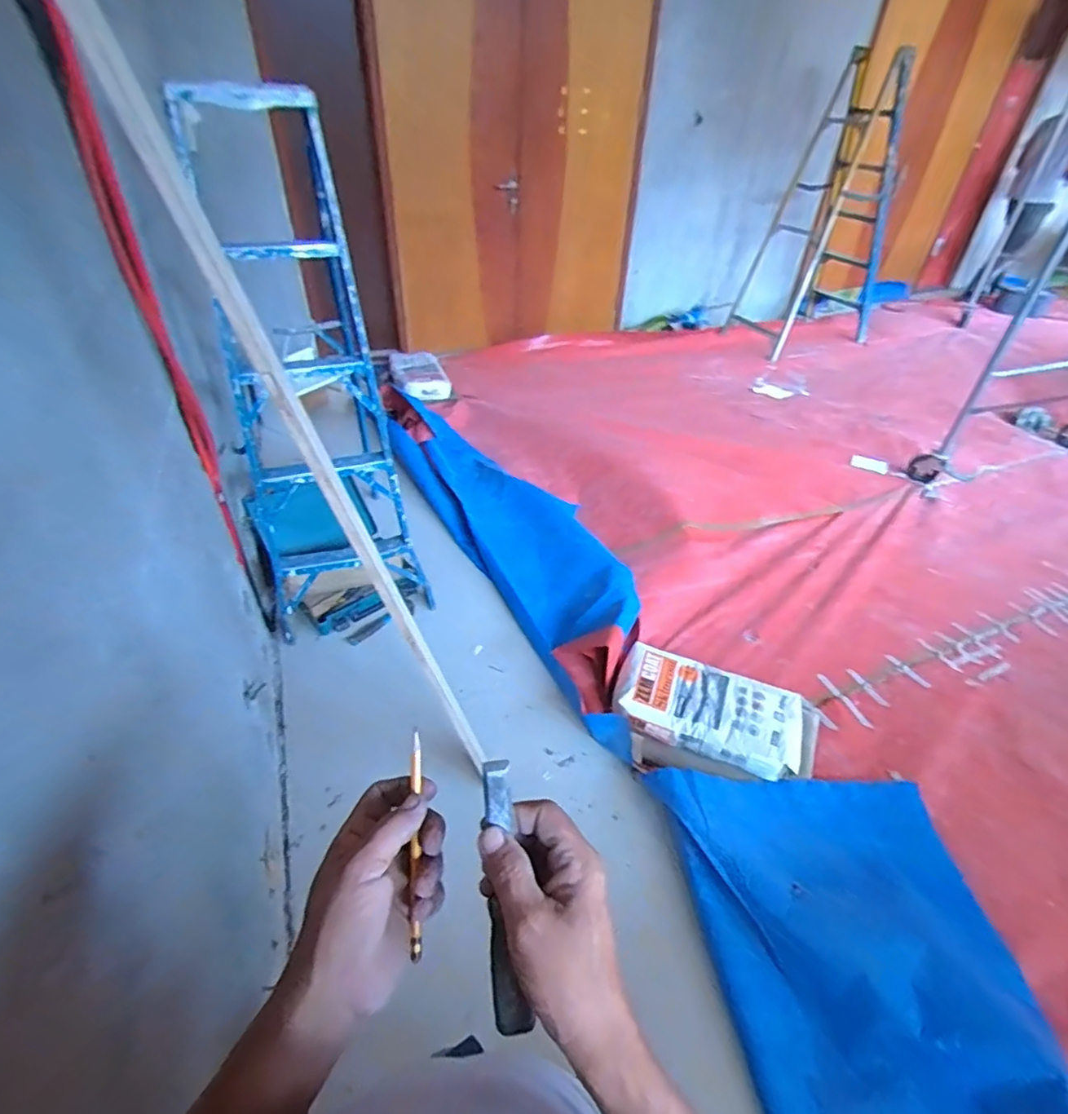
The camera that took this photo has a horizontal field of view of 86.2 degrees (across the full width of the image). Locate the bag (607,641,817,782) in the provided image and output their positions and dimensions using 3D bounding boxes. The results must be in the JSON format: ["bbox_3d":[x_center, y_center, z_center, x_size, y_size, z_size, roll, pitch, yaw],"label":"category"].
[{"bbox_3d":[0.539,0.482,1.682,0.595,0.114,0.362,13,42,12],"label":"bag"}]

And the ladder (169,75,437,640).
[{"bbox_3d":[-0.682,-0.505,1.757,0.489,1.447,0.594,-10,43,-13],"label":"ladder"}]

